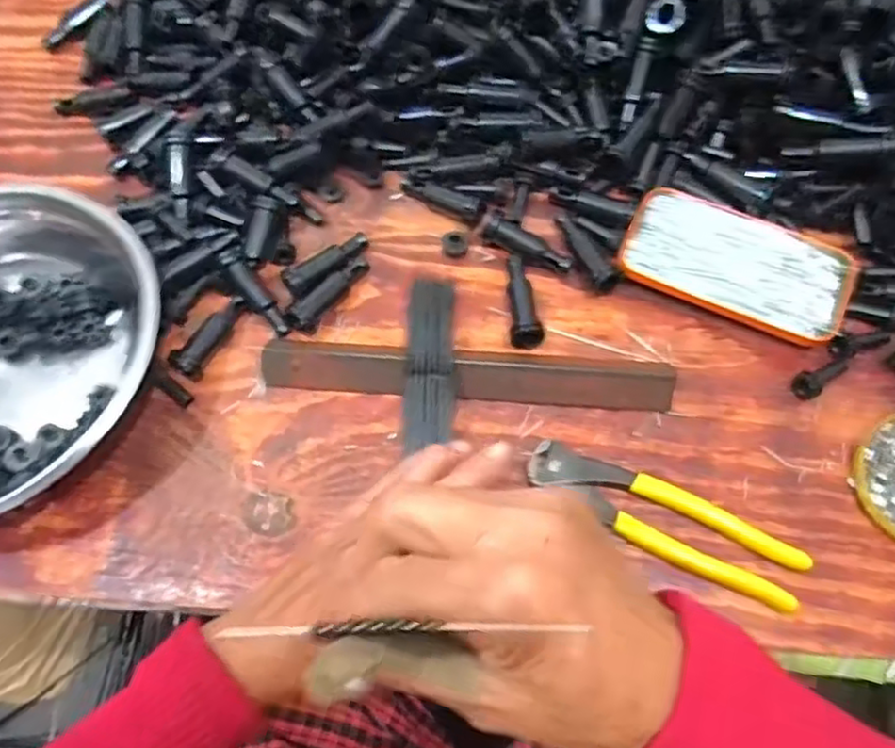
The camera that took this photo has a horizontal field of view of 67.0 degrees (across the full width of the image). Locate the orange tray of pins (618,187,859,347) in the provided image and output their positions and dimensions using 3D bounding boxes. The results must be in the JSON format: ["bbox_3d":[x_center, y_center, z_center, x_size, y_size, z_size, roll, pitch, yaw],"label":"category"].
[{"bbox_3d":[0.199,-0.078,0.467,0.146,0.020,0.080,24,70,12],"label":"orange tray of pins"}]

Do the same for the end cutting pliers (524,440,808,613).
[{"bbox_3d":[0.126,0.086,0.402,0.162,0.012,0.042,25,70,12],"label":"end cutting pliers"}]

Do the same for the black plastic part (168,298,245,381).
[{"bbox_3d":[-0.160,-0.026,0.458,0.019,0.019,0.064,25,70,12],"label":"black plastic part"}]

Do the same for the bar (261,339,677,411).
[{"bbox_3d":[0.011,-0.001,0.442,0.262,0.018,0.032,4,67,4],"label":"bar"}]

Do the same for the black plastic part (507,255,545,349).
[{"bbox_3d":[0.052,-0.049,0.462,0.021,0.019,0.066,-3,67,1],"label":"black plastic part"}]

